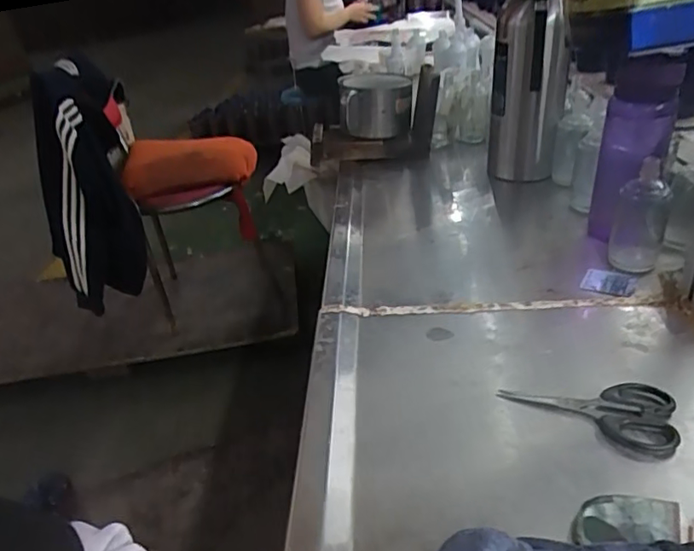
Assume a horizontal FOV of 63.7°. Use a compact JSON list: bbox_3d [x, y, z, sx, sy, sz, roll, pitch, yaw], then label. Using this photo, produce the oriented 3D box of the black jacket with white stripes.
[{"bbox_3d":[-0.730,-0.266,1.600,0.244,0.568,0.444,-17,30,-12],"label":"black jacket with white stripes"}]

